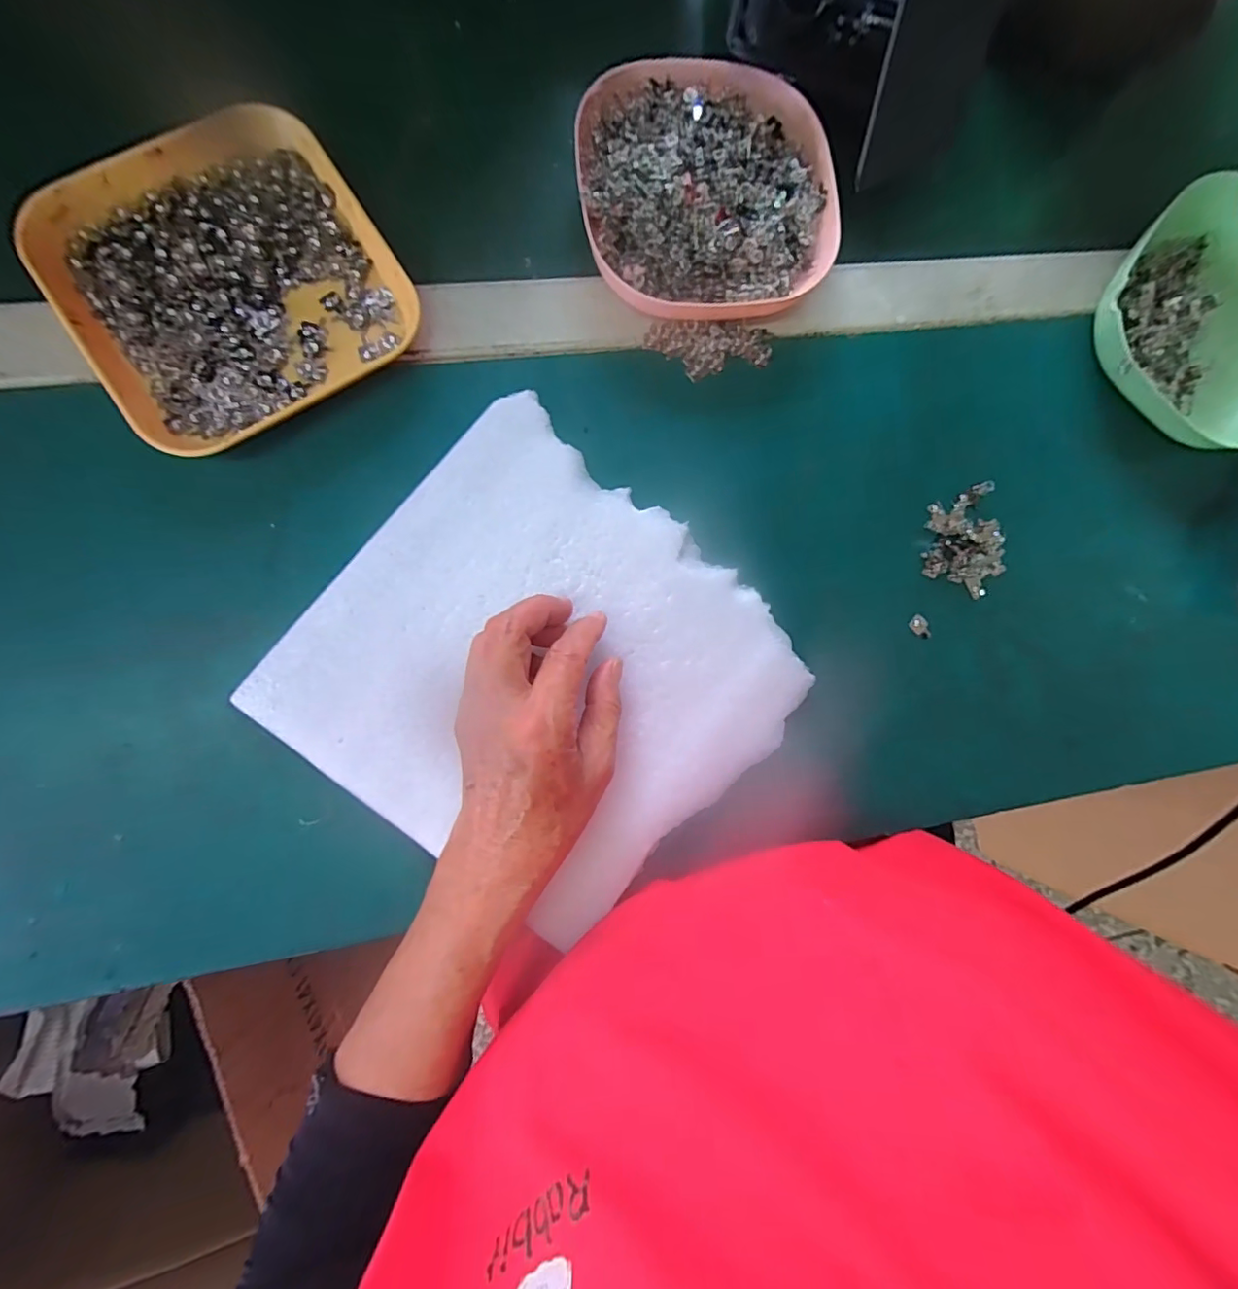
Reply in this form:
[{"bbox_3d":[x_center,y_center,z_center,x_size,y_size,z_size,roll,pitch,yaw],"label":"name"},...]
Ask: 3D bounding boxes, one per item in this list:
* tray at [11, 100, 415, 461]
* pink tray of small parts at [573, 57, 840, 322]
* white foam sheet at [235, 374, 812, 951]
[{"bbox_3d":[-0.190,-0.180,0.268,0.141,0.021,0.142,-33,96,-5],"label":"tray"},{"bbox_3d":[0.047,-0.242,0.295,0.133,0.027,0.125,-8,94,-7],"label":"pink tray of small parts"},{"bbox_3d":[-0.036,0.019,0.295,0.227,0.009,0.212,40,87,-7],"label":"white foam sheet"}]

